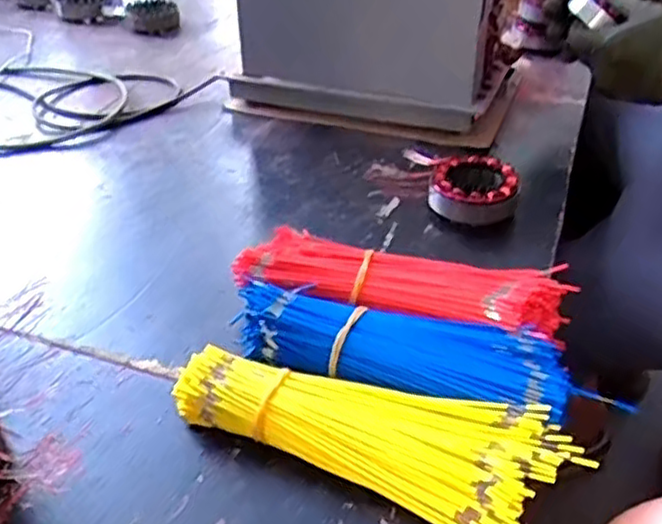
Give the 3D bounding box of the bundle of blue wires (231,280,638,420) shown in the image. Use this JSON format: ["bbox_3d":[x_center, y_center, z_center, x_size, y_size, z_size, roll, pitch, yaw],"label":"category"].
[{"bbox_3d":[0.054,0.069,0.528,0.258,0.050,0.079,11,38,14],"label":"bundle of blue wires"}]

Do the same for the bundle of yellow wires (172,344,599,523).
[{"bbox_3d":[0.026,0.110,0.478,0.263,0.041,0.091,17,40,21],"label":"bundle of yellow wires"}]

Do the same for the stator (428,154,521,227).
[{"bbox_3d":[0.143,-0.069,0.715,0.085,0.044,0.082,10,38,14],"label":"stator"}]

